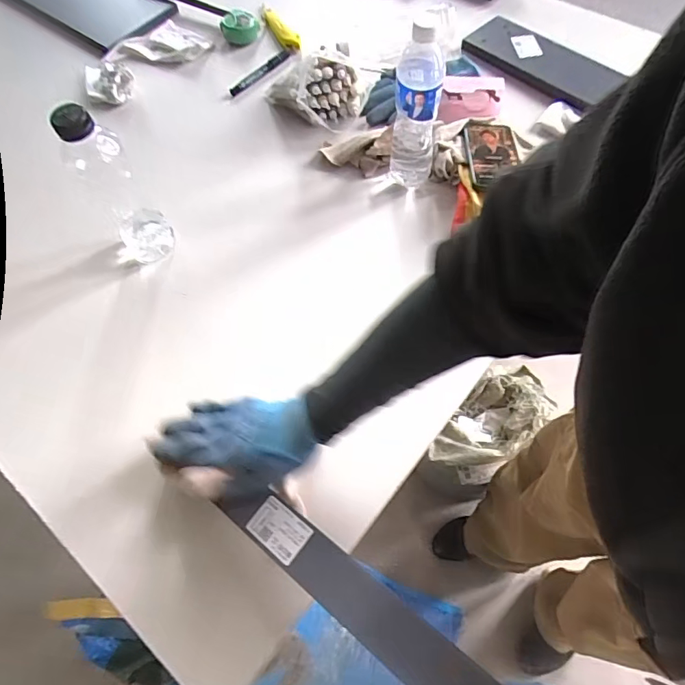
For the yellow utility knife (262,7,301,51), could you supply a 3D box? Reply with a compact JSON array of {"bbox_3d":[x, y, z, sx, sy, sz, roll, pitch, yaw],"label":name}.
[{"bbox_3d":[-0.124,-0.611,0.908,0.026,0.028,0.118,-30,67,-12],"label":"yellow utility knife"}]

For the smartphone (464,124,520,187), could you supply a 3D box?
[{"bbox_3d":[0.225,-0.281,0.697,0.073,0.010,0.142,3,53,0],"label":"smartphone"}]

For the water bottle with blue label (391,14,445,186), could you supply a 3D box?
[{"bbox_3d":[0.103,-0.323,0.641,0.062,0.218,0.068,6,65,5],"label":"water bottle with blue label"}]

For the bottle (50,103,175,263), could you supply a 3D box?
[{"bbox_3d":[-0.292,-0.201,0.607,0.068,0.219,0.078,-30,67,-12],"label":"bottle"}]

